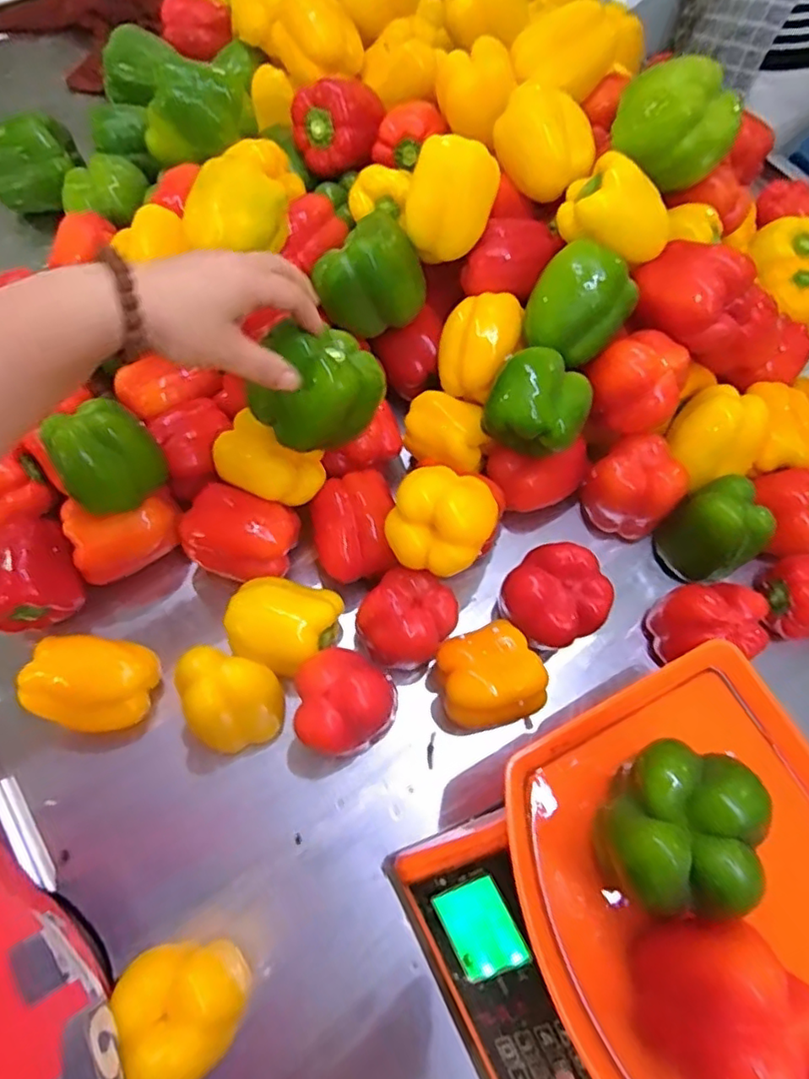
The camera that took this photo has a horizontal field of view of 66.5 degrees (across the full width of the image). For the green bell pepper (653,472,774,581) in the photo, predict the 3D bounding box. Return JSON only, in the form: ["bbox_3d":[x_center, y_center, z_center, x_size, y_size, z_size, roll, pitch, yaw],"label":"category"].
[{"bbox_3d":[0.268,-0.005,0.540,0.067,0.088,0.071,1,68,-2],"label":"green bell pepper"}]

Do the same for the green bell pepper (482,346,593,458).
[{"bbox_3d":[0.110,-0.110,0.515,0.082,0.075,0.071,24,69,8],"label":"green bell pepper"}]

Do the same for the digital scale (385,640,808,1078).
[{"bbox_3d":[0.172,0.257,0.386,0.276,0.112,0.293,-28,72,-12],"label":"digital scale"}]

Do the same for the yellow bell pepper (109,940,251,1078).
[{"bbox_3d":[-0.135,0.292,0.383,0.063,0.062,0.077,-24,71,-11],"label":"yellow bell pepper"}]

